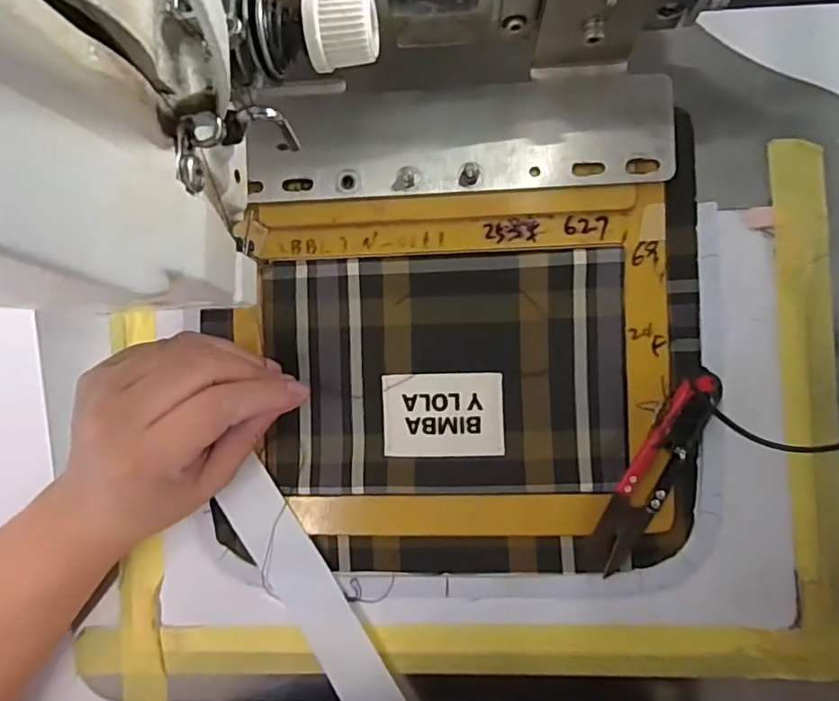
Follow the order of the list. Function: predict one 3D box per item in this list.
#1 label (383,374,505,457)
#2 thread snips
[{"bbox_3d":[0.012,0.032,0.279,0.060,0.004,0.041,-1,89,4],"label":"label"},{"bbox_3d":[0.112,0.057,0.264,0.023,0.017,0.101,28,91,4],"label":"thread snips"}]

